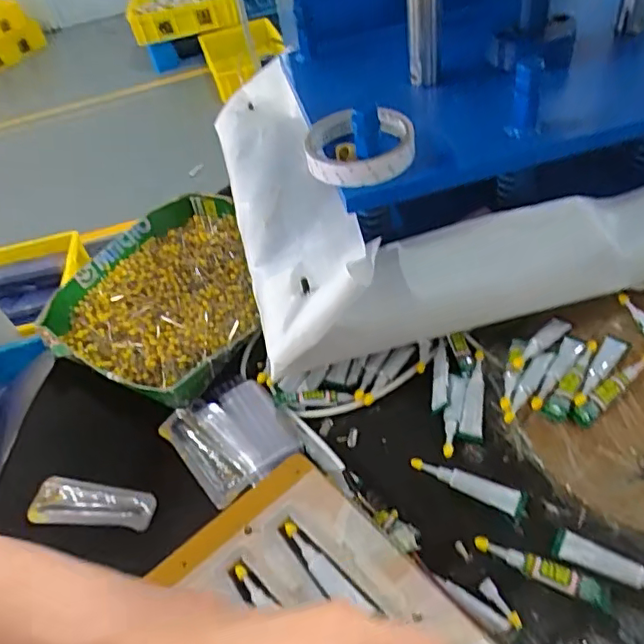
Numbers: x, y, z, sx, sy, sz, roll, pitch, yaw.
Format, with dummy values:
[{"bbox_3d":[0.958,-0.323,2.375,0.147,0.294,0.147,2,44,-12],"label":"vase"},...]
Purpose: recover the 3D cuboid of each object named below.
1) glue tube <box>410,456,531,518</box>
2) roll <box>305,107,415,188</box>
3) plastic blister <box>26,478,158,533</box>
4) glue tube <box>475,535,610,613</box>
[{"bbox_3d":[0.108,0.121,0.422,0.084,0.014,0.016,17,53,25],"label":"glue tube"},{"bbox_3d":[0.030,-0.144,0.465,0.087,0.026,0.081,-3,43,3],"label":"roll"},{"bbox_3d":[-0.185,0.144,0.456,0.102,0.020,0.037,0,48,11],"label":"plastic blister"},{"bbox_3d":[0.144,0.163,0.374,0.084,0.012,0.019,14,52,23],"label":"glue tube"}]

